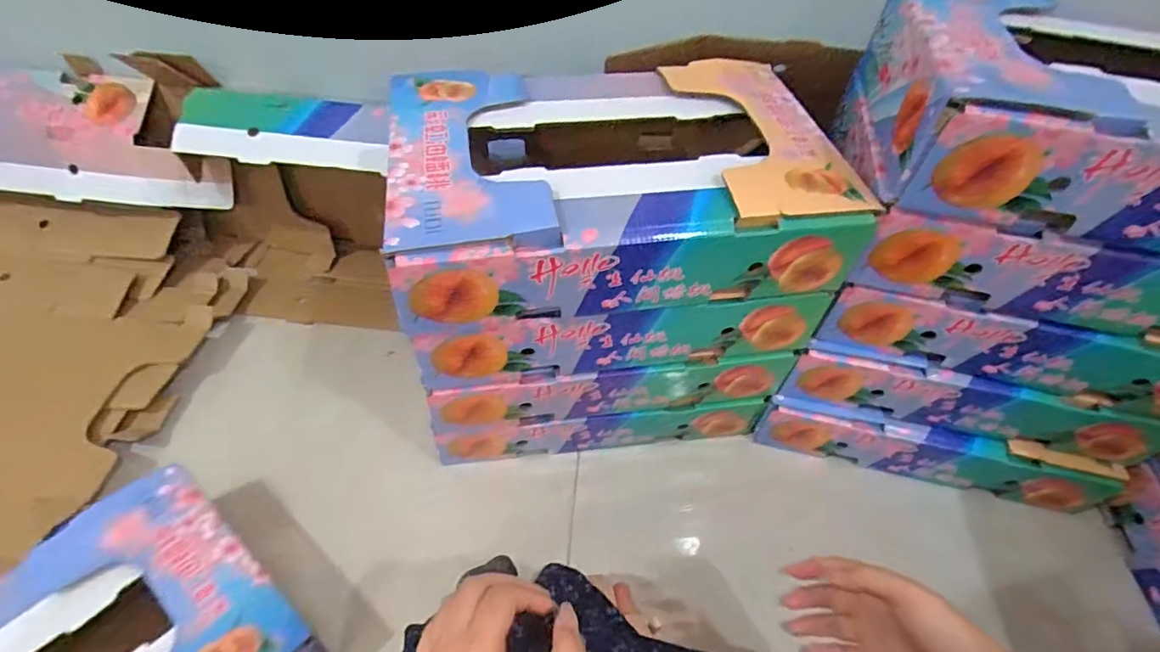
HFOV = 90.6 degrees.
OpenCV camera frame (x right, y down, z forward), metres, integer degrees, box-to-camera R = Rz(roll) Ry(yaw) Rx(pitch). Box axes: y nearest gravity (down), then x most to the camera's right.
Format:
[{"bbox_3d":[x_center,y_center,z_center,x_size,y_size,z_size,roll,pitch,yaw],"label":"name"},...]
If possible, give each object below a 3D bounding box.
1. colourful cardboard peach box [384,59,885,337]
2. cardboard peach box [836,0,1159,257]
[{"bbox_3d":[0.035,-0.122,0.533,0.395,0.111,0.220,-7,48,-10],"label":"colourful cardboard peach box"},{"bbox_3d":[0.478,-0.191,0.507,0.409,0.119,0.302,13,48,8],"label":"cardboard peach box"}]

